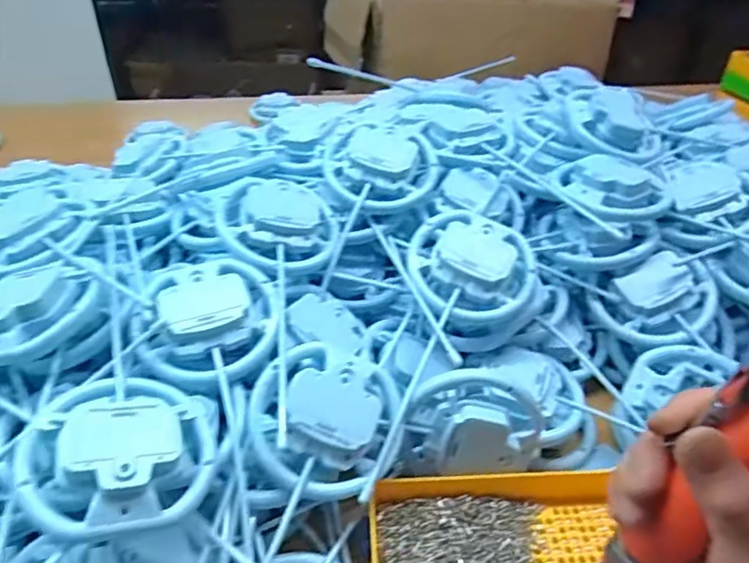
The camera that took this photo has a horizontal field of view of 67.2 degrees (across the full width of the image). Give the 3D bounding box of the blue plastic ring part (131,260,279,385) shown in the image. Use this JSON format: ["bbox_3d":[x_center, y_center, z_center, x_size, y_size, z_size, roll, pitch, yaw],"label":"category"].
[{"bbox_3d":[-0.120,0.028,0.403,0.097,0.035,0.095,-10,64,-15],"label":"blue plastic ring part"}]

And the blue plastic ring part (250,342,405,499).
[{"bbox_3d":[-0.032,0.091,0.383,0.102,0.039,0.099,34,59,5],"label":"blue plastic ring part"}]

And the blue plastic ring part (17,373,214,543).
[{"bbox_3d":[-0.146,0.095,0.329,0.102,0.033,0.097,-16,54,-27],"label":"blue plastic ring part"}]

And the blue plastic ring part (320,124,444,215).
[{"bbox_3d":[0.006,-0.105,0.513,0.103,0.042,0.096,2,66,-4],"label":"blue plastic ring part"}]

